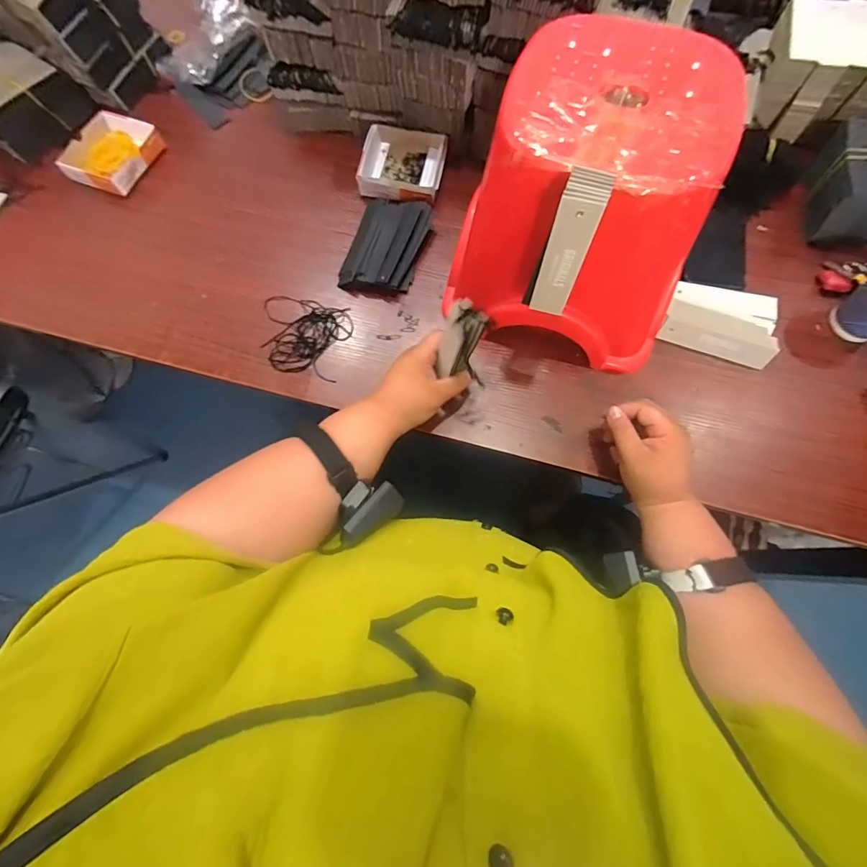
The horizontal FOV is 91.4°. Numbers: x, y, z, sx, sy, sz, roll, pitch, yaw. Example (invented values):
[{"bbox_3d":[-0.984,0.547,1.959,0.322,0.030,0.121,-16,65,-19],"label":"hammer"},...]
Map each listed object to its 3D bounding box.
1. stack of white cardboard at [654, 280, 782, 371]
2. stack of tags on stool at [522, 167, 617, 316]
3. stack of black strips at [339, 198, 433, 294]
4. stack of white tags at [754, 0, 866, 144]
[{"bbox_3d":[0.355,-0.148,0.516,0.129,0.029,0.101,20,75,7],"label":"stack of white cardboard"},{"bbox_3d":[0.115,-0.160,0.366,0.037,0.121,0.046,23,75,8],"label":"stack of tags on stool"},{"bbox_3d":[-0.063,-0.254,0.571,0.098,0.029,0.140,14,74,5],"label":"stack of black strips"},{"bbox_3d":[0.559,-0.481,0.560,0.254,0.080,0.147,7,74,3],"label":"stack of white tags"}]

